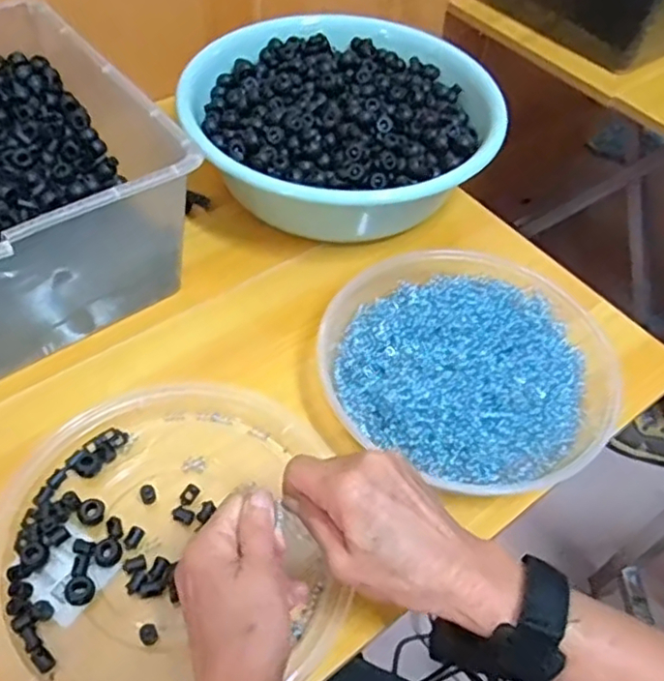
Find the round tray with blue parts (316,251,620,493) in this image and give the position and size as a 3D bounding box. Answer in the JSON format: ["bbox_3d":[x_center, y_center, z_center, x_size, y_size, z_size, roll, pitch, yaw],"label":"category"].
[{"bbox_3d":[0.107,0.015,0.525,0.205,0.032,0.225,2,53,-3],"label":"round tray with blue parts"}]

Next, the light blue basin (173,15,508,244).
[{"bbox_3d":[0.008,-0.206,0.646,0.292,0.082,0.274,2,53,-3],"label":"light blue basin"}]

